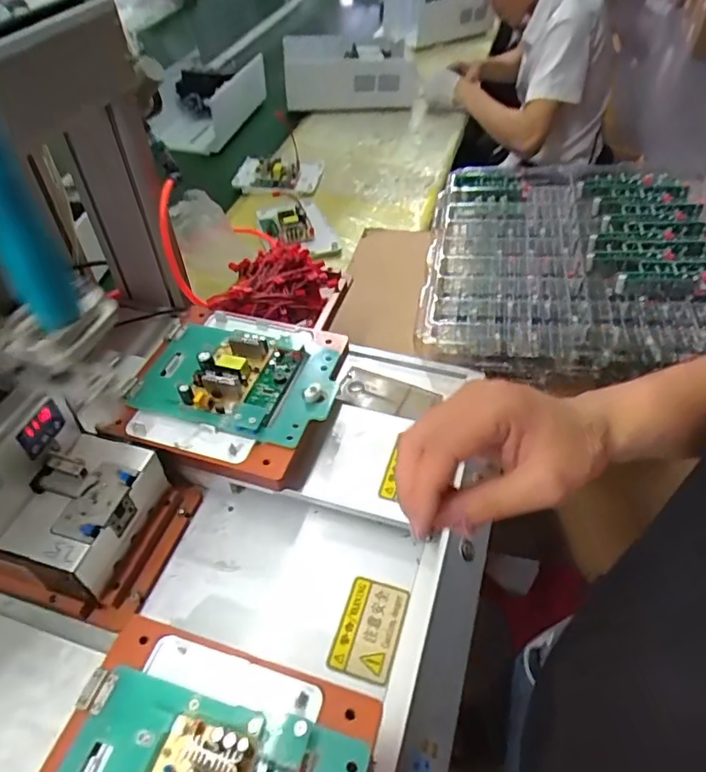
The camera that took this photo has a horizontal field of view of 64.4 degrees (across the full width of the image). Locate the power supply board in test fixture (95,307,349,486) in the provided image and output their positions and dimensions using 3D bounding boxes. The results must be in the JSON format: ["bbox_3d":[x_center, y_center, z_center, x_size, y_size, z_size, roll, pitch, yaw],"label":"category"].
[{"bbox_3d":[-0.124,-0.007,0.581,0.211,0.061,0.199,11,47,13],"label":"power supply board in test fixture"}]

